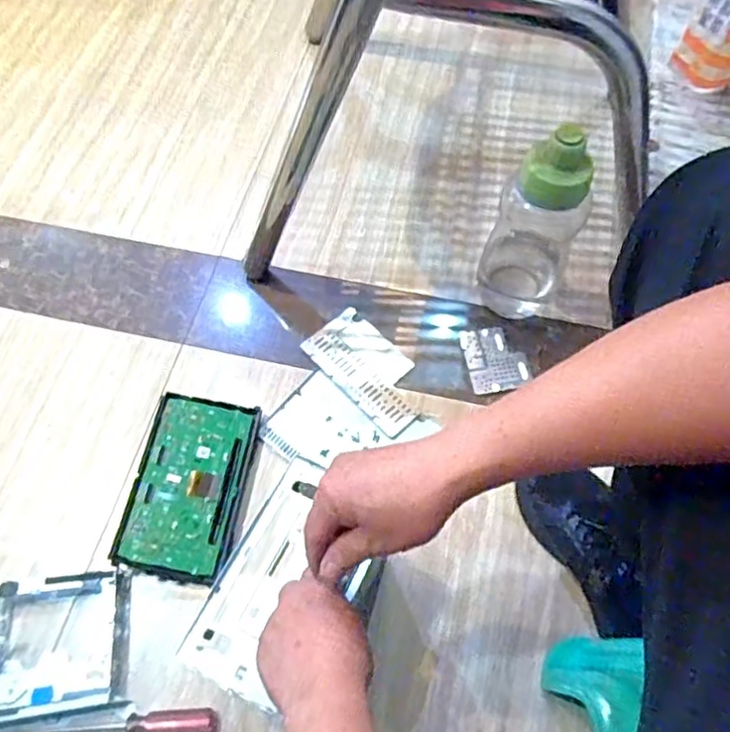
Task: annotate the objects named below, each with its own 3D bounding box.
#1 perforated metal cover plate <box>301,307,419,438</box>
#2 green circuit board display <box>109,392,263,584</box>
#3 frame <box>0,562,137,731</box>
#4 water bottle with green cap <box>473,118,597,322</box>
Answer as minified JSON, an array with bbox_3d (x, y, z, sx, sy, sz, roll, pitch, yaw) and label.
[{"bbox_3d":[0.008,0.003,0.829,0.094,0.013,0.179,-41,69,-17],"label":"perforated metal cover plate"},{"bbox_3d":[-0.206,0.139,0.736,0.119,0.018,0.208,16,62,-10],"label":"green circuit board display"},{"bbox_3d":[-0.326,0.296,0.655,0.155,0.020,0.152,-4,63,-1],"label":"frame"},{"bbox_3d":[0.210,-0.170,0.767,0.108,0.287,0.090,18,65,10],"label":"water bottle with green cap"}]

